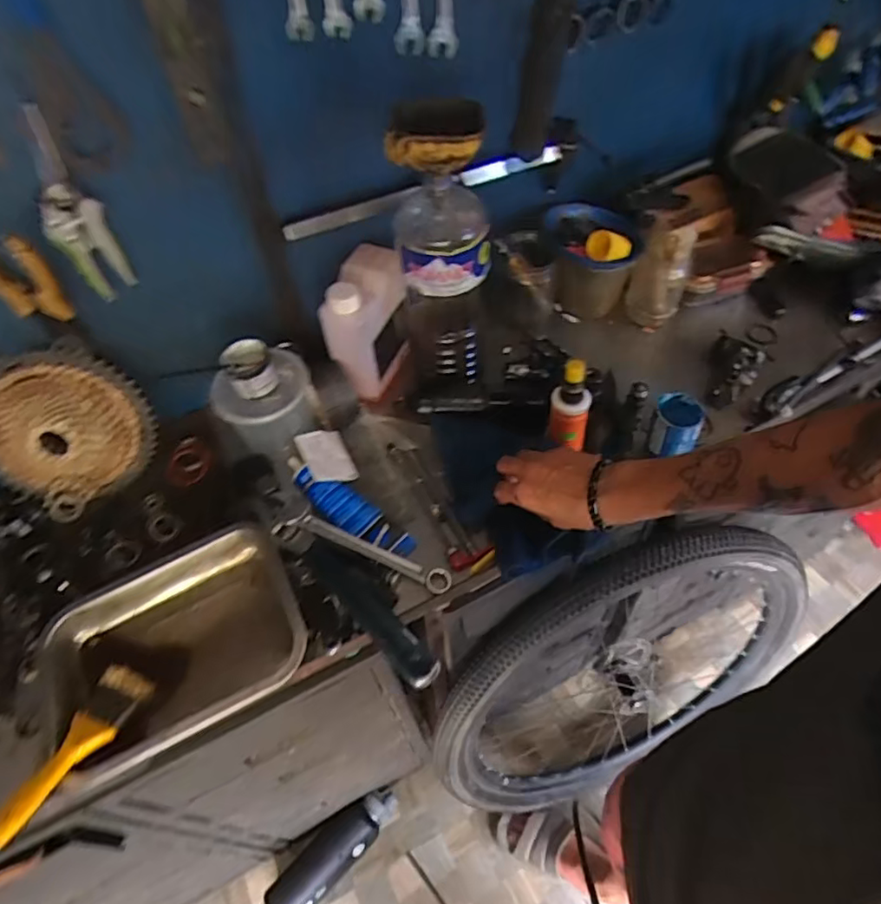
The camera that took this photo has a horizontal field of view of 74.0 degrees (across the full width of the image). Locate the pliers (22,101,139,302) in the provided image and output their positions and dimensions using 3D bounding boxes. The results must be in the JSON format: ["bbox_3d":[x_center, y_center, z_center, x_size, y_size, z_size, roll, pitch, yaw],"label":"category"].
[{"bbox_3d":[-0.350,-0.226,0.553,0.051,0.178,0.025,-27,55,-15],"label":"pliers"}]

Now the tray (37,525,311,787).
[{"bbox_3d":[-0.268,0.198,0.589,0.252,0.056,0.181,-24,54,-13],"label":"tray"}]

